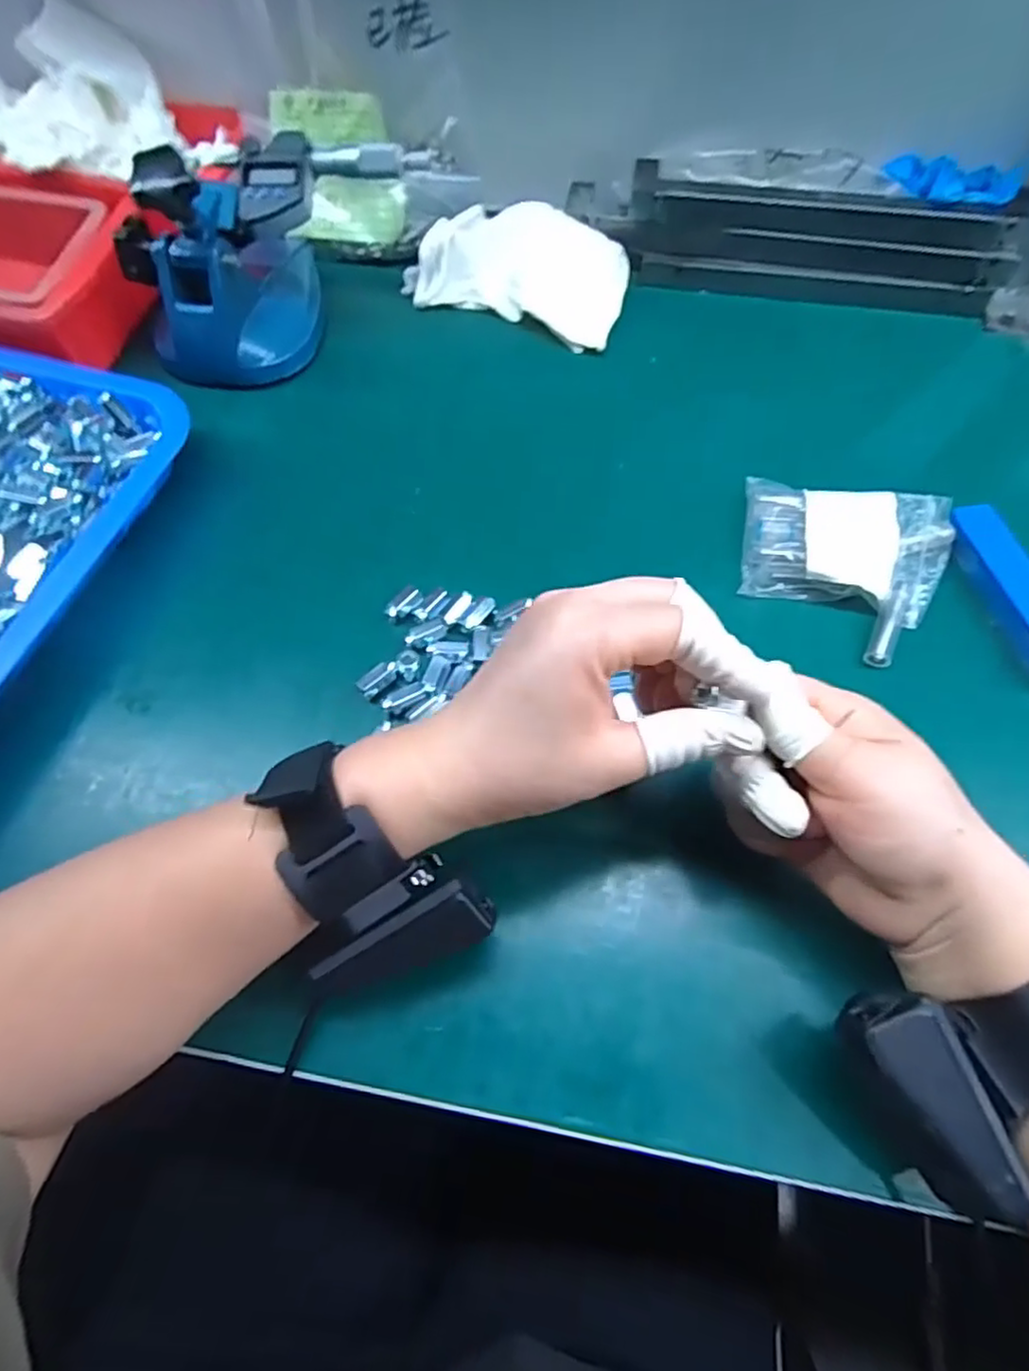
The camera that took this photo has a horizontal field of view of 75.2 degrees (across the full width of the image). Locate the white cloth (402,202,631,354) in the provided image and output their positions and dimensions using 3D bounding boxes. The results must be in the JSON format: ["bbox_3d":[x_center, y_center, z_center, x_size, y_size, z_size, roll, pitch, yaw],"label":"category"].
[{"bbox_3d":[0.003,-0.302,0.486,0.158,0.042,0.081,20,64,11],"label":"white cloth"}]

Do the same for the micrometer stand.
[{"bbox_3d":[-0.174,-0.287,0.436,0.087,0.115,0.156,23,65,12],"label":"micrometer stand"}]

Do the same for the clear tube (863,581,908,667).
[{"bbox_3d":[0.201,-0.032,0.360,0.013,0.013,0.052,24,65,12],"label":"clear tube"}]

